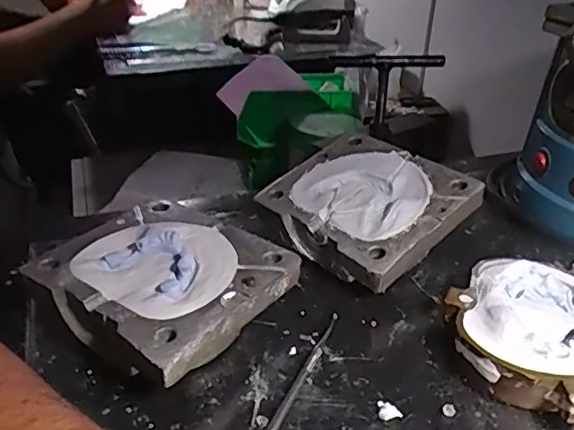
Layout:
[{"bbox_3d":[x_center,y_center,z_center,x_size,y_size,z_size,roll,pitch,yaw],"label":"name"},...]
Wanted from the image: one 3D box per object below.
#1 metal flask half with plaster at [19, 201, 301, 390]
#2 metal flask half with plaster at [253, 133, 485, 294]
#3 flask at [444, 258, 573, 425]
[{"bbox_3d":[-0.074,0.045,0.343,0.126,0.046,0.116,23,37,32],"label":"metal flask half with plaster"},{"bbox_3d":[0.058,-0.005,0.418,0.111,0.037,0.124,-35,47,-25],"label":"metal flask half with plaster"},{"bbox_3d":[0.141,0.067,0.326,0.092,0.036,0.097,1,31,-1],"label":"flask"}]

